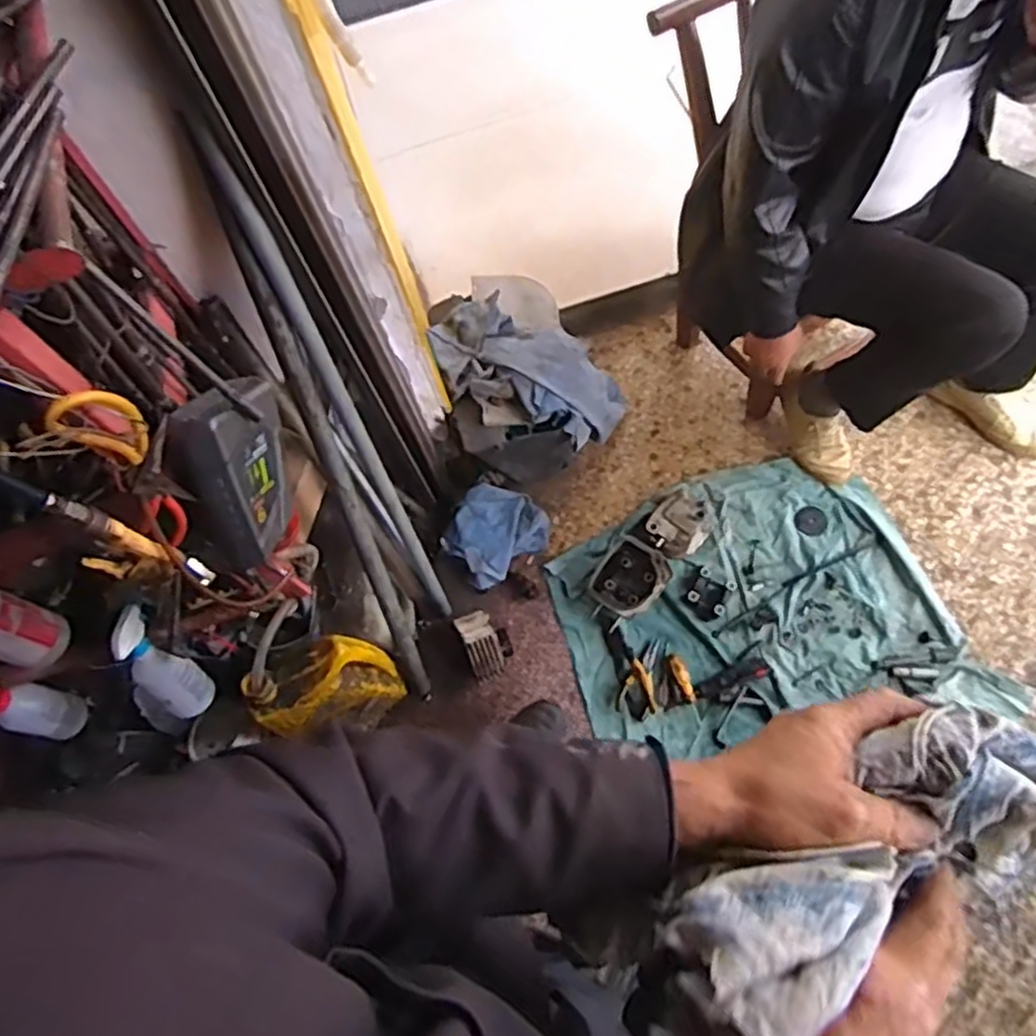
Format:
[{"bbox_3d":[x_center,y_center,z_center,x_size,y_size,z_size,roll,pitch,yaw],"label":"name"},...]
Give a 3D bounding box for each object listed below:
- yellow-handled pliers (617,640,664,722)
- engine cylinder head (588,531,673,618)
[{"bbox_3d":[0.240,0.297,1.381,0.068,0.013,0.148,23,69,10],"label":"yellow-handled pliers"},{"bbox_3d":[0.220,0.117,1.447,0.128,0.040,0.142,37,87,28],"label":"engine cylinder head"}]

